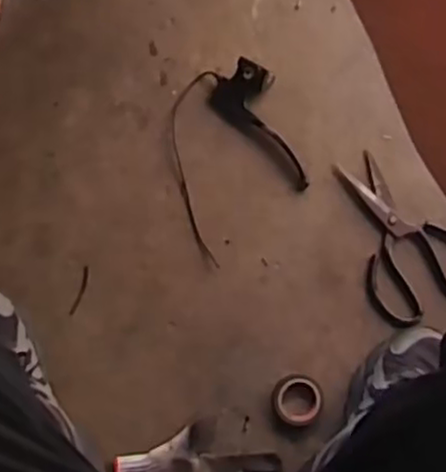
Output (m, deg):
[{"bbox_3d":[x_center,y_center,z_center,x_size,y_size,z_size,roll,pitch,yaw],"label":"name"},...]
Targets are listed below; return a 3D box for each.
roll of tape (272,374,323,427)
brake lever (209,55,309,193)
[{"bbox_3d":[0.088,0.197,0.831,0.057,0.025,0.059,0,82,-1],"label":"roll of tape"},{"bbox_3d":[0.060,-0.144,0.855,0.177,0.053,0.073,44,83,5],"label":"brake lever"}]

